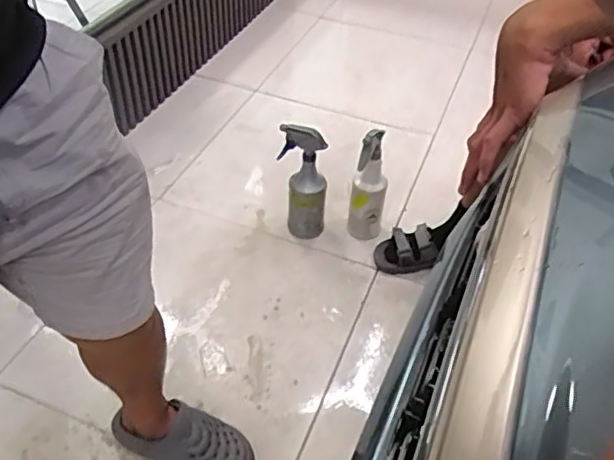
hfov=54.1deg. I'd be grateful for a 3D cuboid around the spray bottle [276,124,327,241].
[{"bbox_3d":[-0.009,-0.119,1.463,0.119,0.310,0.075,11,45,7],"label":"spray bottle"}]

